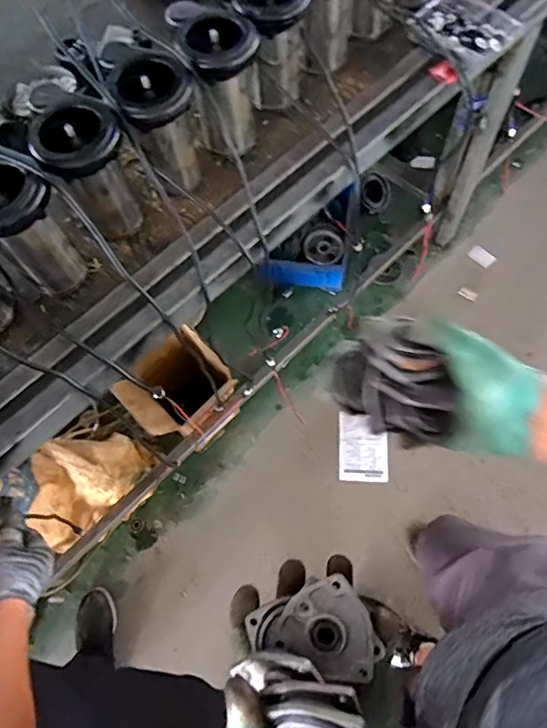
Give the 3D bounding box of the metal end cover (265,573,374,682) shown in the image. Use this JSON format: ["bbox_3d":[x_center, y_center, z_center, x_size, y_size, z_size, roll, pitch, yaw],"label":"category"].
[{"bbox_3d":[0.038,0.178,0.339,0.066,0.018,0.058,23,87,12],"label":"metal end cover"}]

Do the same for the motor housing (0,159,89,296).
[{"bbox_3d":[-0.350,-0.191,0.714,0.110,0.180,0.113,35,73,19],"label":"motor housing"}]

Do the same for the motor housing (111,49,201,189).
[{"bbox_3d":[-0.167,-0.359,0.767,0.104,0.182,0.110,-1,67,1],"label":"motor housing"}]

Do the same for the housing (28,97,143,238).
[{"bbox_3d":[-0.257,-0.271,0.738,0.112,0.186,0.131,-21,65,-4],"label":"housing"}]

